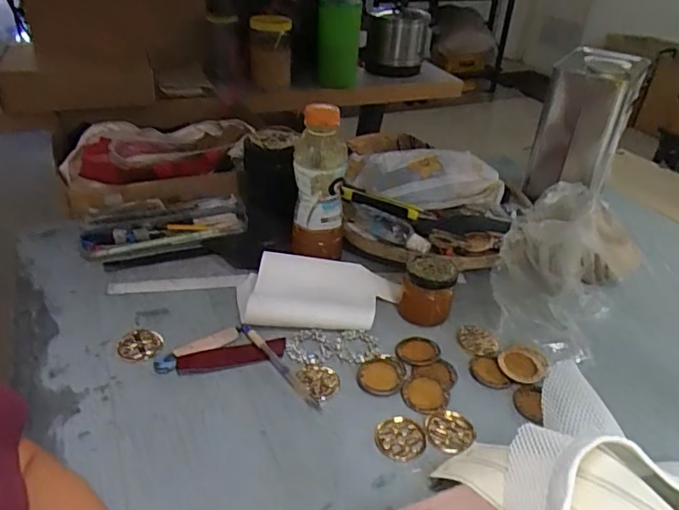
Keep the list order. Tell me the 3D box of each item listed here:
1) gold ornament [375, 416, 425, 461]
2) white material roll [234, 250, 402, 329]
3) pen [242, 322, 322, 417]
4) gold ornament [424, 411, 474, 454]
[{"bbox_3d":[0.056,0.168,0.512,0.046,0.005,0.044,2,35,-2],"label":"gold ornament"},{"bbox_3d":[-0.022,0.040,0.656,0.189,0.027,0.107,0,35,-5],"label":"white material roll"},{"bbox_3d":[-0.062,0.113,0.576,0.011,0.006,0.140,-21,41,-33],"label":"pen"},{"bbox_3d":[0.104,0.165,0.522,0.044,0.005,0.045,2,36,-1],"label":"gold ornament"}]

